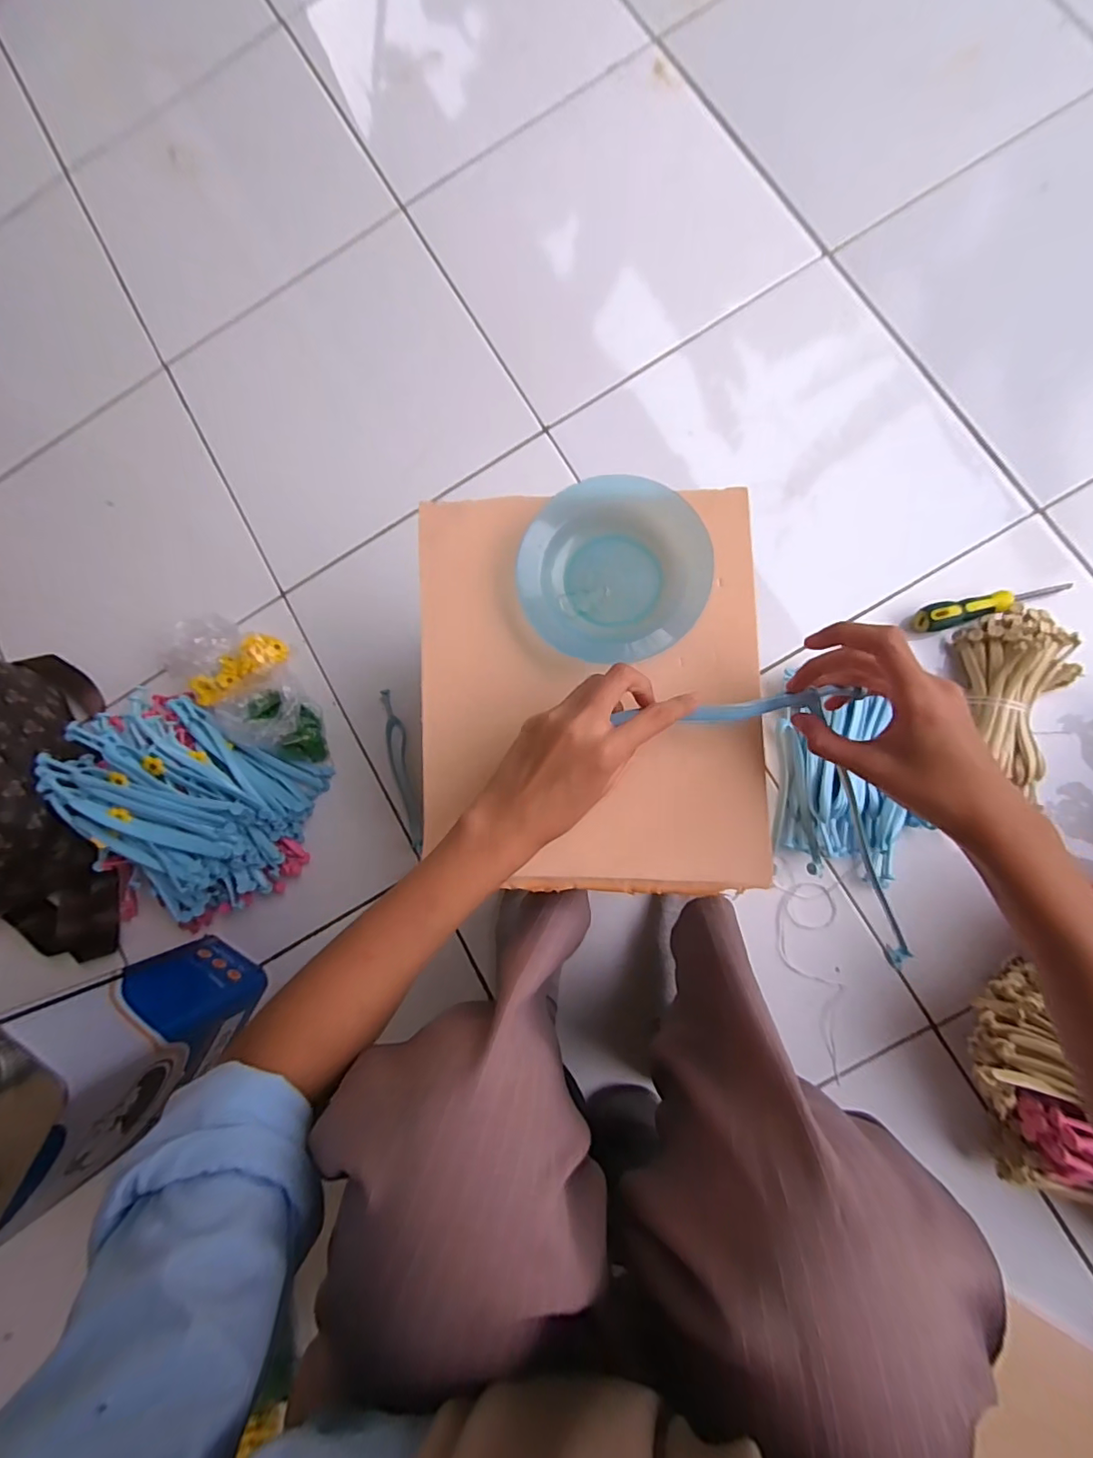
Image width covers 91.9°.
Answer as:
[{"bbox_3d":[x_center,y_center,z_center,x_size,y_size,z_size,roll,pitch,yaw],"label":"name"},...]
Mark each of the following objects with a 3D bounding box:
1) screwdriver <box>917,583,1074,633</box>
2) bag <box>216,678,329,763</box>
[{"bbox_3d":[0.479,-0.134,0.567,0.158,0.029,0.027,-13,82,6],"label":"screwdriver"},{"bbox_3d":[-0.325,-0.013,0.639,0.119,0.062,0.086,19,87,9],"label":"bag"}]

